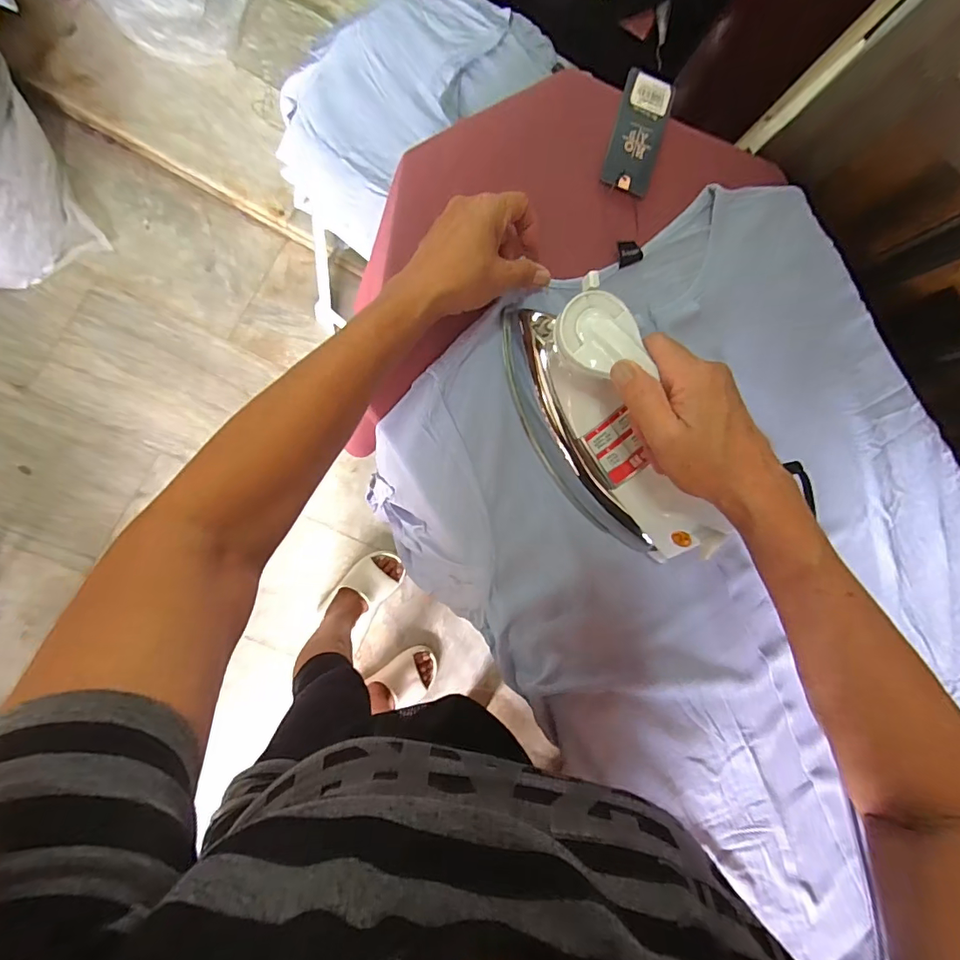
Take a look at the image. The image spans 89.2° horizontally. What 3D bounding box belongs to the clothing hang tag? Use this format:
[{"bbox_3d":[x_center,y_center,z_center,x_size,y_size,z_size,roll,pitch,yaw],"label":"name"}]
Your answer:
[{"bbox_3d":[0.145,-0.319,0.445,0.046,0.004,0.121,17,82,-7],"label":"clothing hang tag"}]

